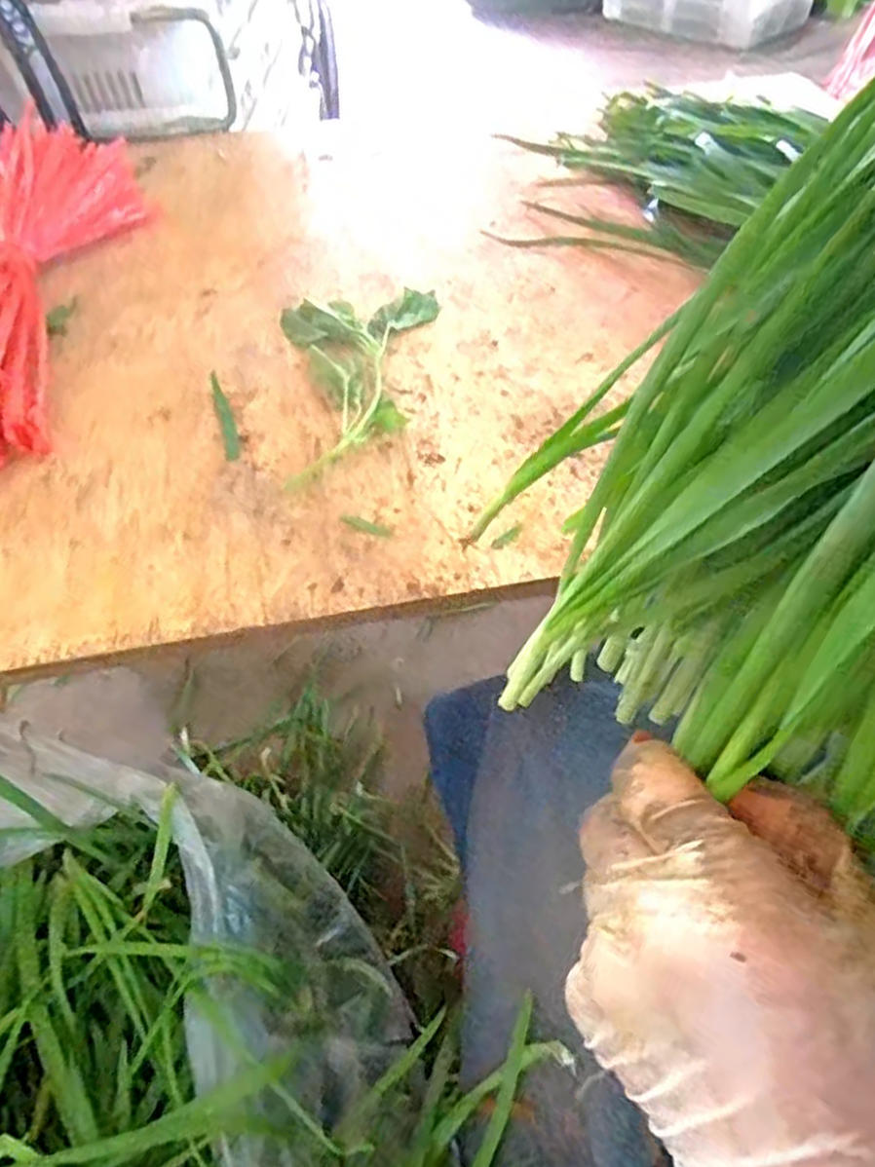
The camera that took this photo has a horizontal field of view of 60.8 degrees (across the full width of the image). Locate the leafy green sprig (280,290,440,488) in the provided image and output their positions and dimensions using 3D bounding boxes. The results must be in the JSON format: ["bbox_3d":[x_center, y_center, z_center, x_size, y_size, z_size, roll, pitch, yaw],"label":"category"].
[{"bbox_3d":[-0.046,-0.131,0.459,0.101,0.014,0.177,-5,50,-2],"label":"leafy green sprig"}]

